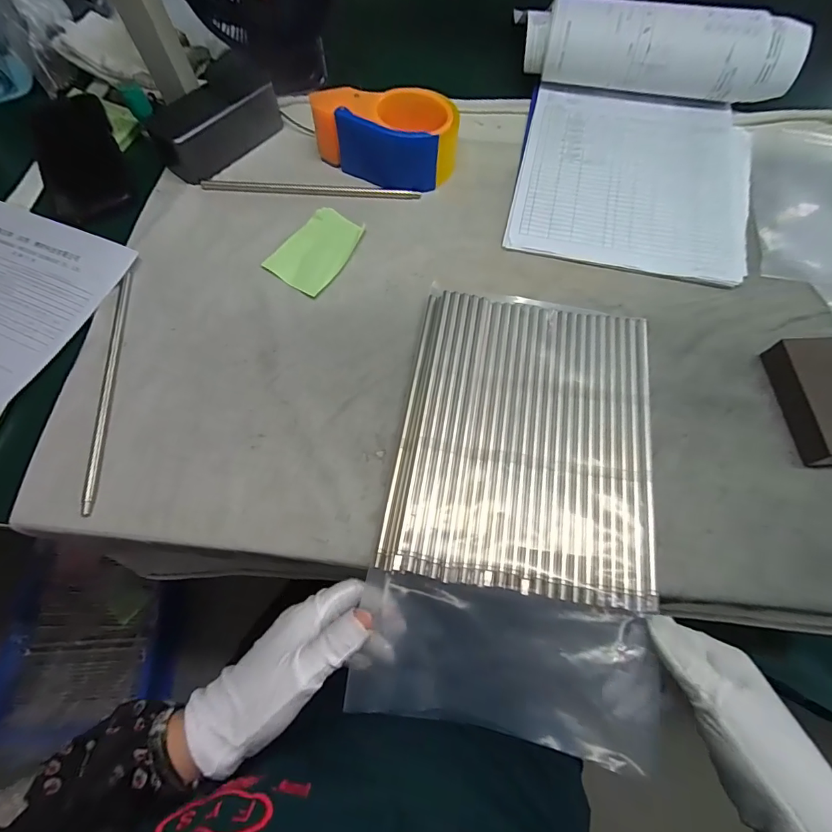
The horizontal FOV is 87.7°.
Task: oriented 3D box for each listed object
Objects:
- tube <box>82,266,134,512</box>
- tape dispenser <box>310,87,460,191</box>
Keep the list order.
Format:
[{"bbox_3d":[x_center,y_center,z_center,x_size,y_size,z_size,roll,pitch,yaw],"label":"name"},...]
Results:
[{"bbox_3d":[-0.252,-0.029,0.356,0.008,0.004,0.219,2,64,-21],"label":"tube"},{"bbox_3d":[-0.032,-0.281,0.432,0.143,0.053,0.076,11,67,5],"label":"tape dispenser"}]

